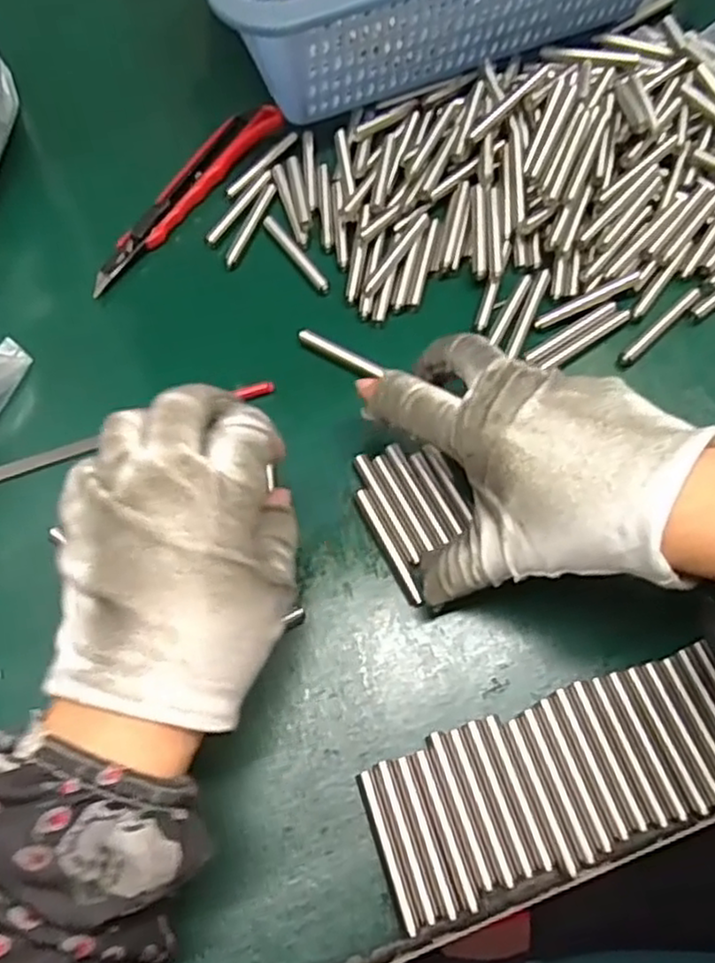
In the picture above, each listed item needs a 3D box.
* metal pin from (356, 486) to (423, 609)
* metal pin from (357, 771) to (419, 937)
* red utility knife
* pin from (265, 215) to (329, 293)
[{"bbox_3d":[0.014,0.029,0.319,0.007,0.006,0.058,-24,70,-10],"label":"metal pin"},{"bbox_3d":[0.012,0.142,0.272,0.006,0.008,0.058,-18,69,-8],"label":"metal pin"},{"bbox_3d":[-0.097,-0.162,0.396,0.023,0.008,0.149,33,71,12],"label":"red utility knife"},{"bbox_3d":[-0.034,-0.124,0.383,0.008,0.005,0.058,-34,73,-11],"label":"pin"}]

